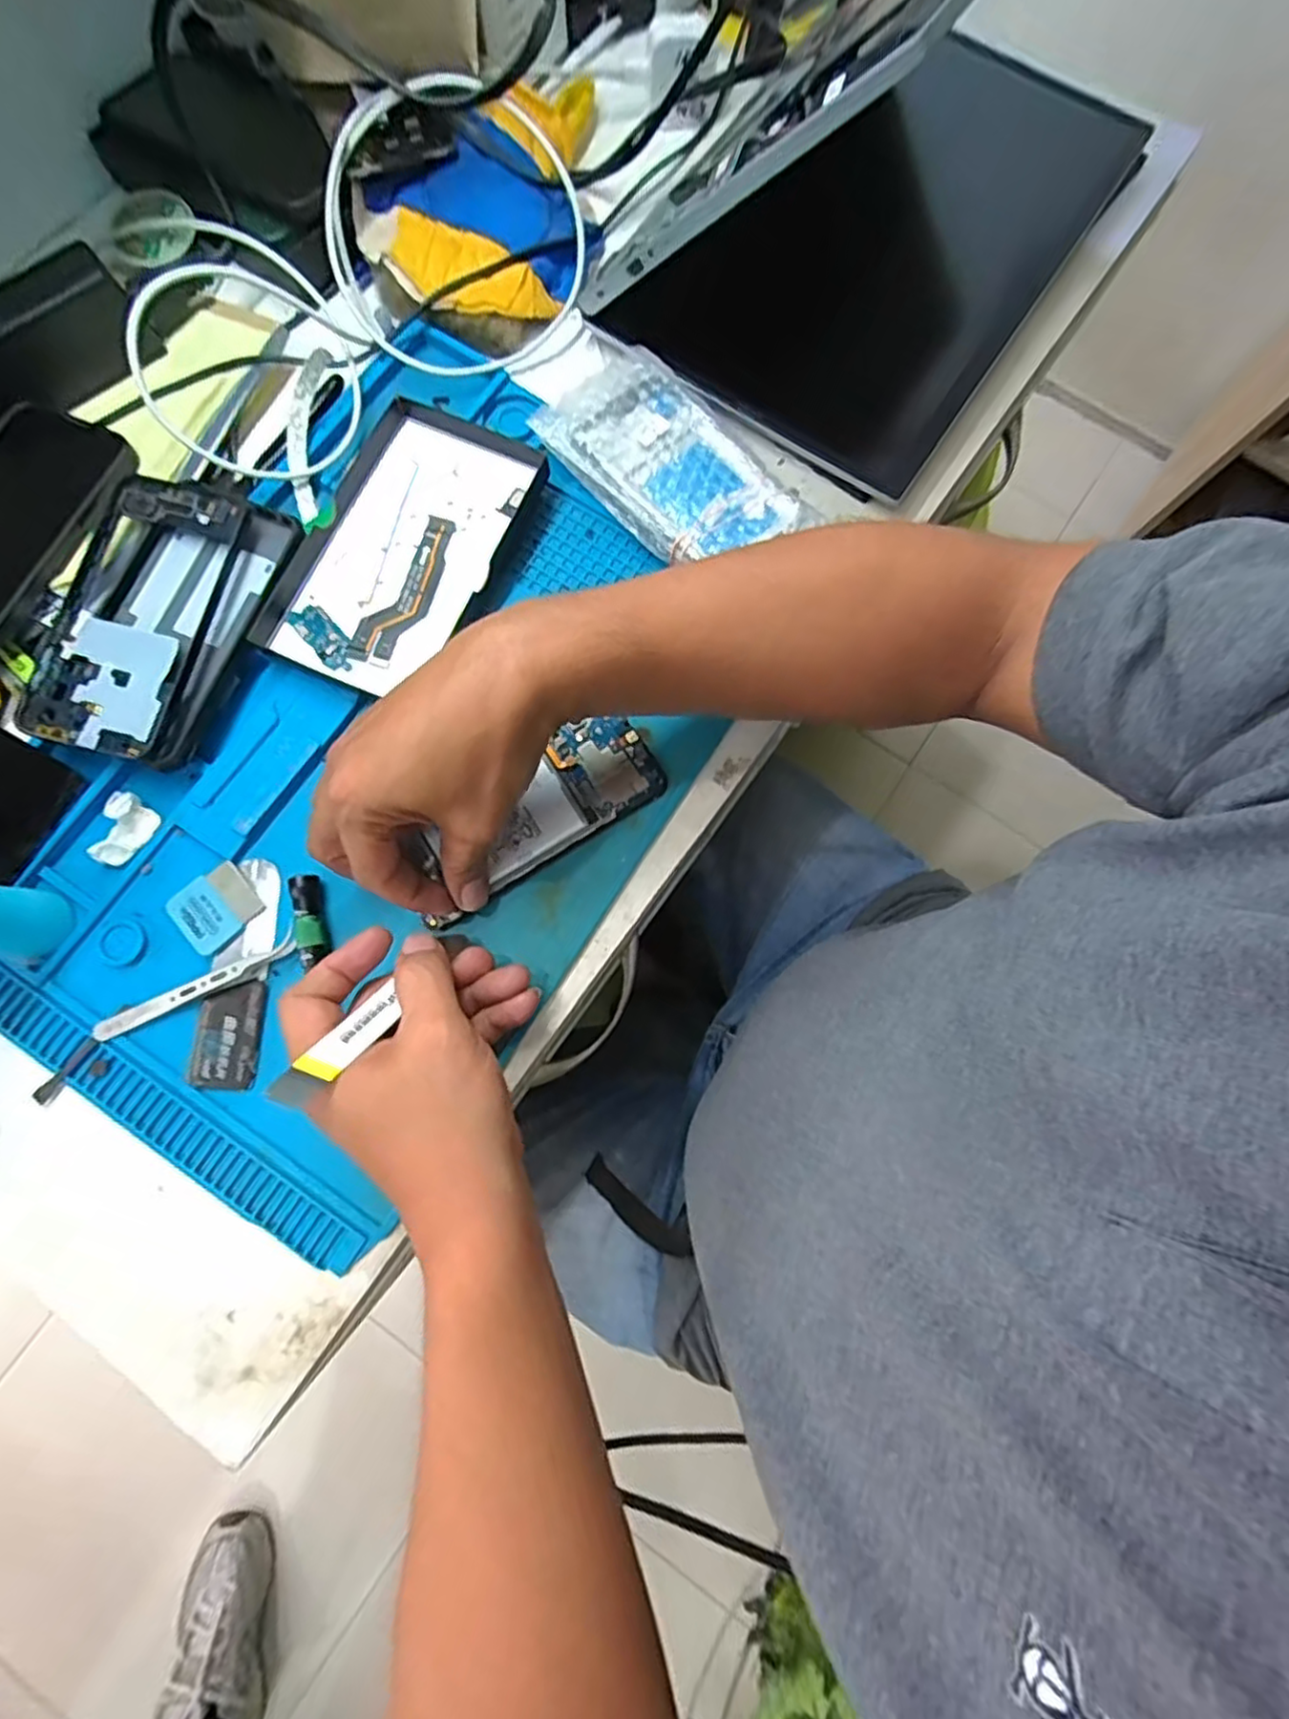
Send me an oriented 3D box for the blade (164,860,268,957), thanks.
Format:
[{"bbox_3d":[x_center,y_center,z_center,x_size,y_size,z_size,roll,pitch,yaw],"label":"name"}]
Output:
[{"bbox_3d":[-0.232,0.026,0.358,0.041,0.004,0.037,-44,83,-8],"label":"blade"}]

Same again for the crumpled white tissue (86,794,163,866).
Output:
[{"bbox_3d":[-0.283,-0.016,0.358,0.022,0.015,0.038,26,80,4],"label":"crumpled white tissue"}]

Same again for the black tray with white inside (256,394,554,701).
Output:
[{"bbox_3d":[-0.141,-0.182,0.388,0.110,0.018,0.172,21,79,3],"label":"black tray with white inside"}]

